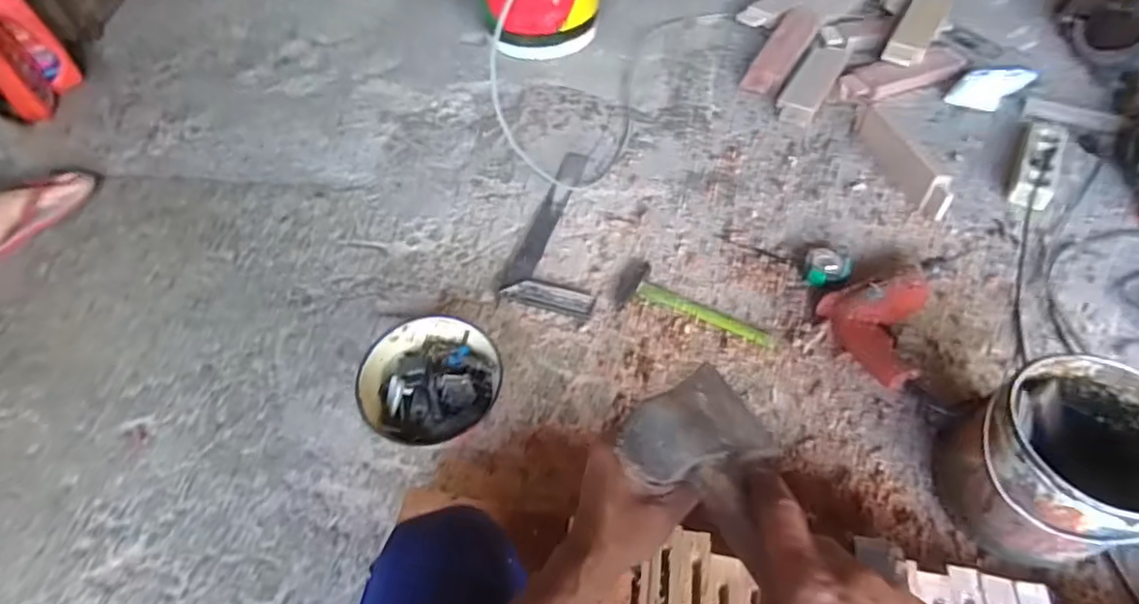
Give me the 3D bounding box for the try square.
[{"bbox_3d":[0.000,-0.135,1.031,0.144,0.021,0.355,9,56,10],"label":"try square"}]

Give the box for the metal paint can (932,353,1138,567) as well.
[{"bbox_3d":[0.539,0.184,0.670,0.180,0.181,0.176,-1,52,2],"label":"metal paint can"}]

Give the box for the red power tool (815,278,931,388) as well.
[{"bbox_3d":[0.455,0.042,0.846,0.144,0.068,0.166,-16,53,-9],"label":"red power tool"}]

